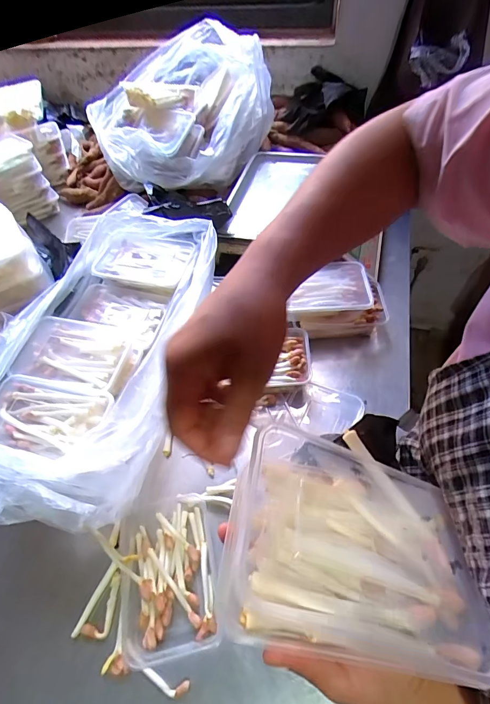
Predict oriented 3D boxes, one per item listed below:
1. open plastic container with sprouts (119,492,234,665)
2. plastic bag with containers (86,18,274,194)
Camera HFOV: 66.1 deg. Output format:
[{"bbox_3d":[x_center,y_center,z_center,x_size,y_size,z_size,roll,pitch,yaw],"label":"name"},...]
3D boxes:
[{"bbox_3d":[-0.091,0.270,0.462,0.125,0.051,0.164,-4,53,1],"label":"open plastic container with sprouts"},{"bbox_3d":[-0.148,-0.545,0.827,0.396,0.256,0.284,-15,53,-7],"label":"plastic bag with containers"}]

